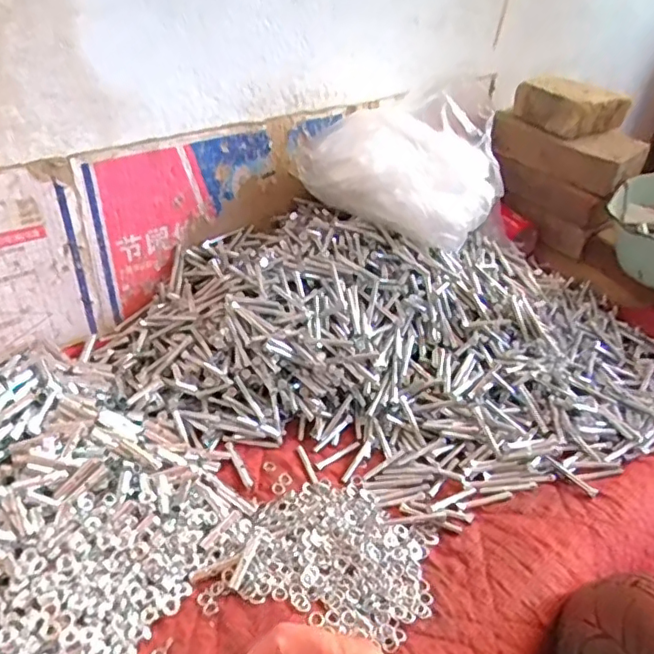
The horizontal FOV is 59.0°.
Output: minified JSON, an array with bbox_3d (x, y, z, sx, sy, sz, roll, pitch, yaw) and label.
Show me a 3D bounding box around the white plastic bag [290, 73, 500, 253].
[{"bbox_3d":[0.079,-0.202,0.692,0.244,0.164,0.109,11,33,12],"label":"white plastic bag"}]

